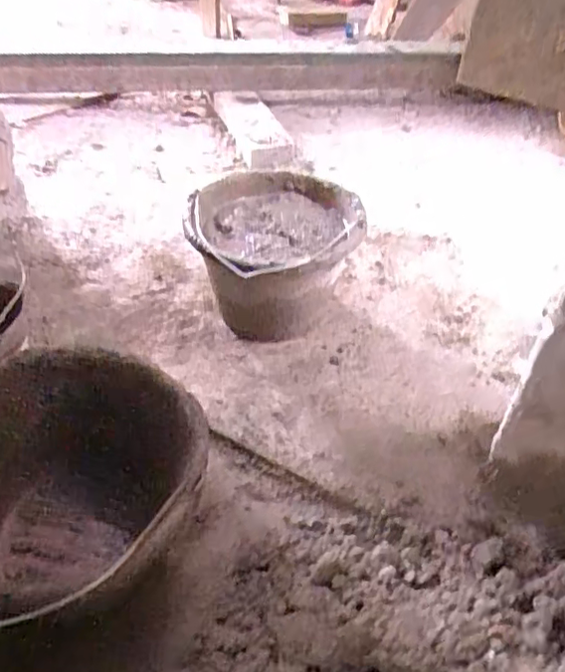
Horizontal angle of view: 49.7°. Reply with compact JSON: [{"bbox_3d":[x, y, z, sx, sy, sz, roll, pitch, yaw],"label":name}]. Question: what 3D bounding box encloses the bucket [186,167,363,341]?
[{"bbox_3d":[-0.003,-0.100,0.855,0.227,0.175,0.236,2,42,-2],"label":"bucket"}]

